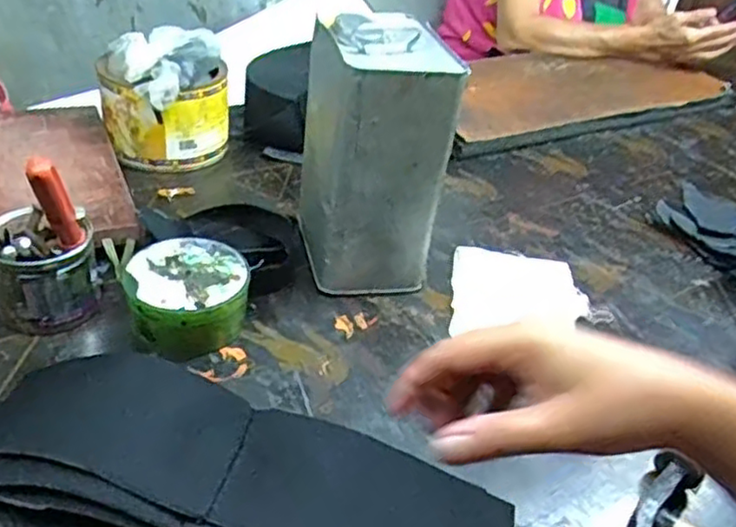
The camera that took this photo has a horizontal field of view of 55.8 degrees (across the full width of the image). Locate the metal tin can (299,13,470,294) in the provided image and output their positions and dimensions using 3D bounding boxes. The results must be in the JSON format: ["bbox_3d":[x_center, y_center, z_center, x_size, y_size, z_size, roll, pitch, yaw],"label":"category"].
[{"bbox_3d":[0.004,-0.097,0.675,0.111,0.231,0.134,-2,37,-14],"label":"metal tin can"}]

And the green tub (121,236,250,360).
[{"bbox_3d":[-0.159,0.030,0.618,0.100,0.057,0.102,5,35,-4],"label":"green tub"}]

